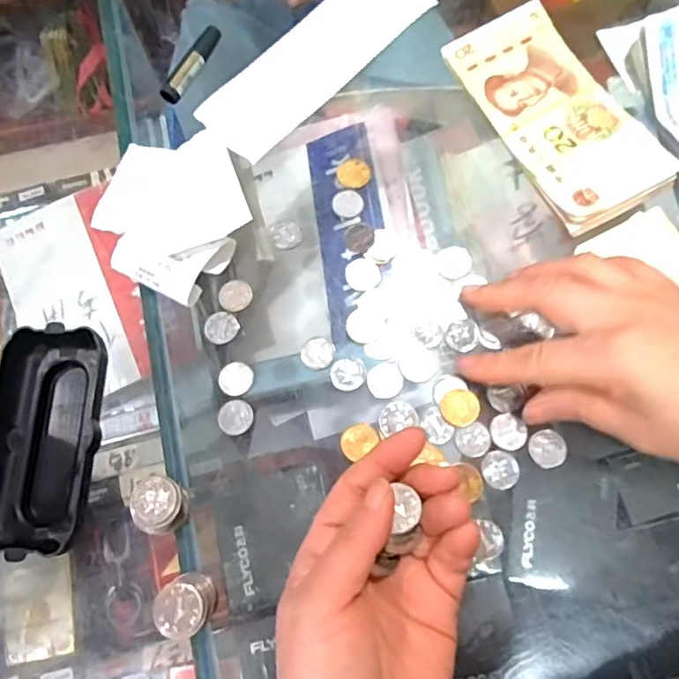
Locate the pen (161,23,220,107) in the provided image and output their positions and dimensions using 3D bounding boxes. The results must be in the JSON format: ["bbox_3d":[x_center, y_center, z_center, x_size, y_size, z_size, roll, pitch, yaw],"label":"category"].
[{"bbox_3d":[-0.093,-0.176,0.374,0.011,0.008,0.063,27,75,10],"label":"pen"}]

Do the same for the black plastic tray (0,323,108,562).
[{"bbox_3d":[-0.149,0.050,0.300,0.055,0.029,0.109,-1,72,1],"label":"black plastic tray"}]

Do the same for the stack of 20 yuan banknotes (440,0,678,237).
[{"bbox_3d":[0.128,-0.137,0.353,0.071,0.010,0.148,-27,73,-7],"label":"stack of 20 yuan banknotes"}]

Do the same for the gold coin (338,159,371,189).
[{"bbox_3d":[0.009,-0.099,0.353,0.020,0.004,0.022,-2,64,4],"label":"gold coin"}]

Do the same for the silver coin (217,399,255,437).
[{"bbox_3d":[-0.055,0.041,0.310,0.019,0.004,0.018,-1,72,2],"label":"silver coin"}]

